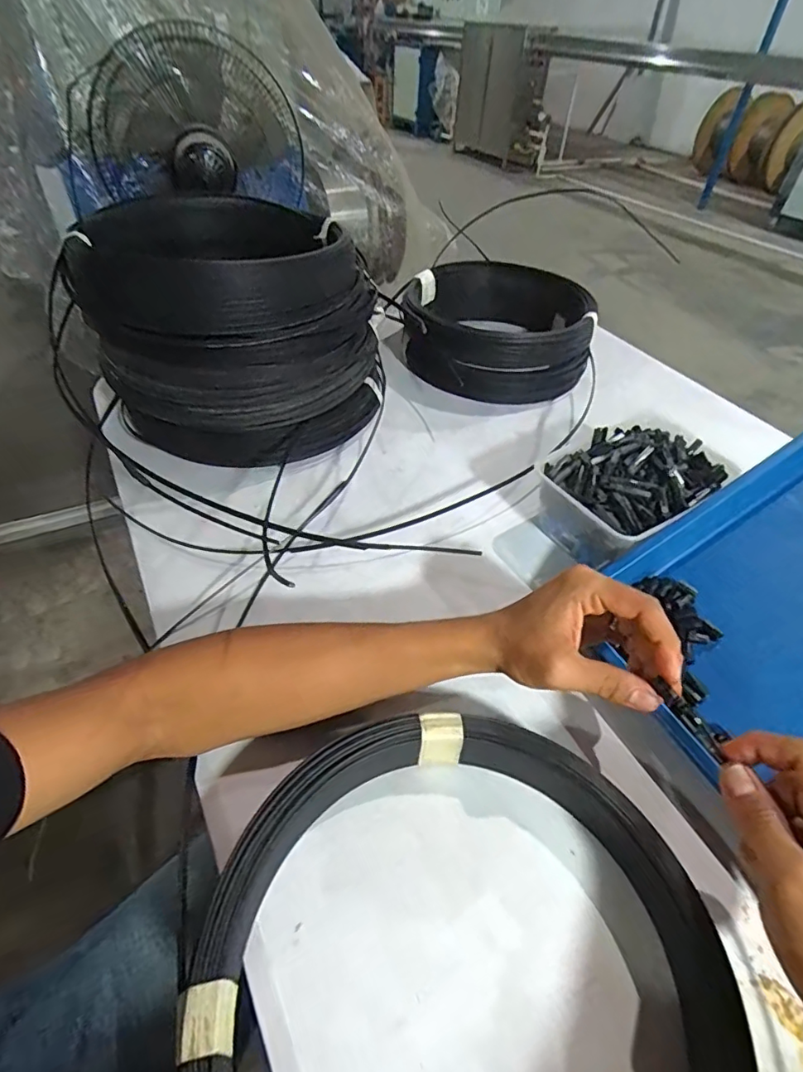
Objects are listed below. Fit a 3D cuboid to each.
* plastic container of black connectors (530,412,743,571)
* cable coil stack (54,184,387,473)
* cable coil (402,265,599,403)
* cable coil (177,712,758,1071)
[{"bbox_3d":[0.222,-0.044,0.511,0.175,0.074,0.120,-26,54,-26],"label":"plastic container of black connectors"},{"bbox_3d":[-0.182,-0.241,0.608,0.296,0.203,0.290,-3,45,-7],"label":"cable coil stack"},{"bbox_3d":[0.130,-0.294,0.731,0.245,0.086,0.247,2,45,-2],"label":"cable coil"},{"bbox_3d":[0.033,0.218,0.257,0.252,0.060,0.257,2,45,-2],"label":"cable coil"}]

